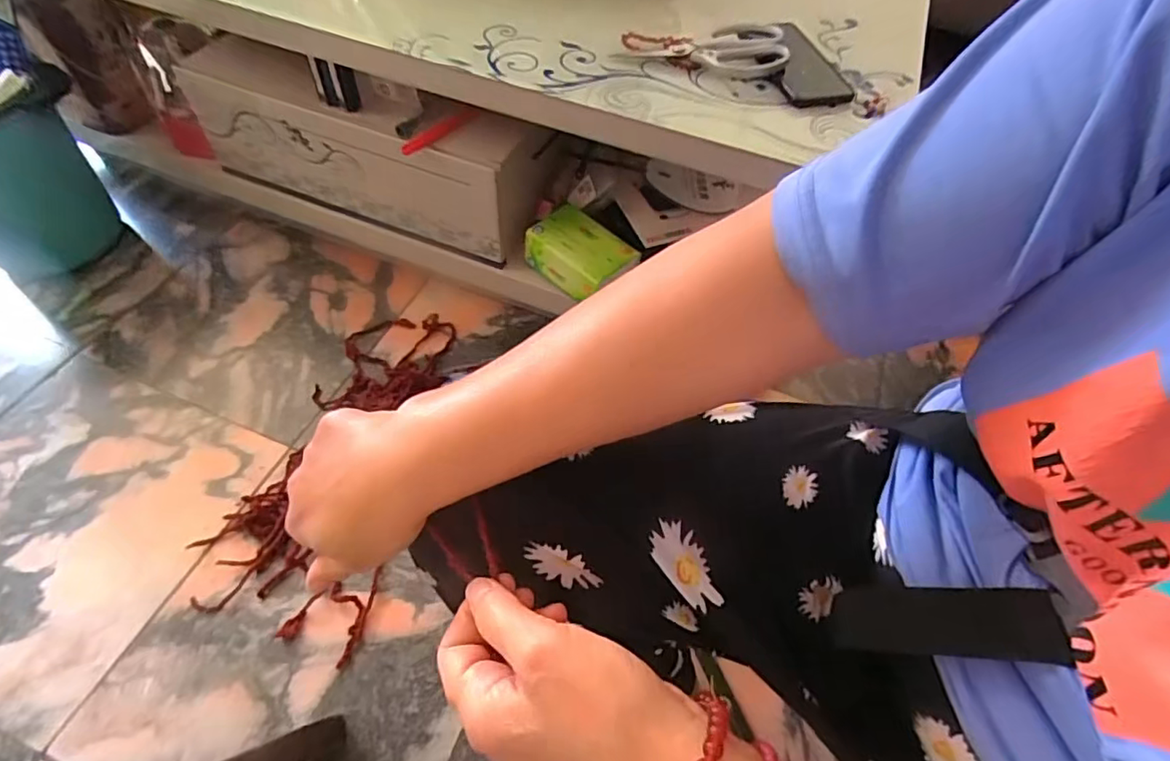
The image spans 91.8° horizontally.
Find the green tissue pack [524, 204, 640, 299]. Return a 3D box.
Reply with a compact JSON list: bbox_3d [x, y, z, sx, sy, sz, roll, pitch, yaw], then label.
[{"bbox_3d":[-0.007,-0.193,0.874,0.156,0.069,0.097,39,59,20],"label":"green tissue pack"}]

